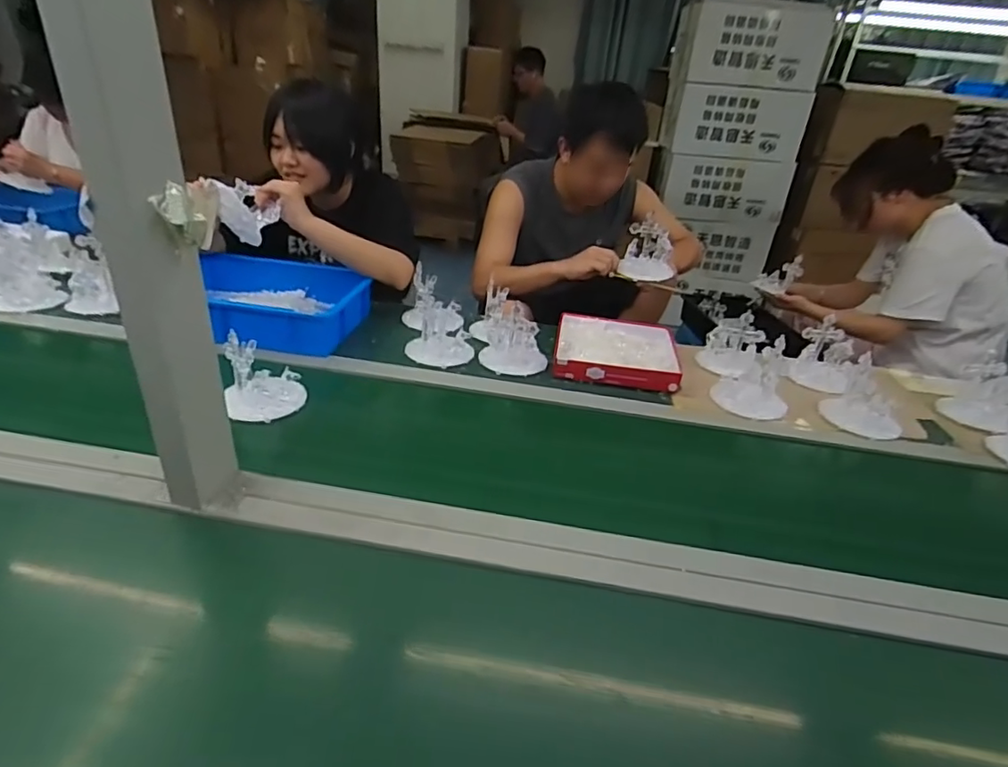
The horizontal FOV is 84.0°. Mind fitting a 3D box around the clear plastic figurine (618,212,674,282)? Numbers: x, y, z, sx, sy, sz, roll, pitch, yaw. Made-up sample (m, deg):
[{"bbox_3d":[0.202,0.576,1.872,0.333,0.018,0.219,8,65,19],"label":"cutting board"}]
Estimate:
[{"bbox_3d":[0.329,-0.297,1.258,0.128,0.106,0.106,15,31,16],"label":"clear plastic figurine"}]

